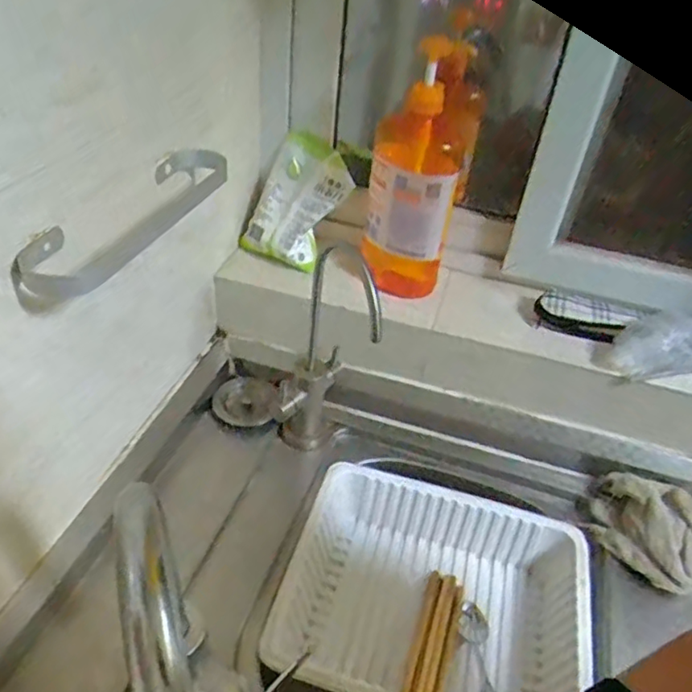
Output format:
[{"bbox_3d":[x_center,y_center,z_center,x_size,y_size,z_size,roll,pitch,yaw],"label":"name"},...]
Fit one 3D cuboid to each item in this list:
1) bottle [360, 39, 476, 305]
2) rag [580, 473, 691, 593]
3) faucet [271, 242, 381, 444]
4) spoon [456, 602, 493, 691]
[{"bbox_3d":[0.080,-0.178,0.688,0.101,0.288,0.070,27,43,23],"label":"bottle"},{"bbox_3d":[0.328,0.192,0.661,0.101,0.048,0.134,-25,49,-34],"label":"rag"},{"bbox_3d":[-0.031,0.021,0.642,0.082,0.282,0.152,-1,39,-10],"label":"faucet"},{"bbox_3d":[0.131,0.309,0.598,0.032,0.023,0.147,8,14,1],"label":"spoon"}]

